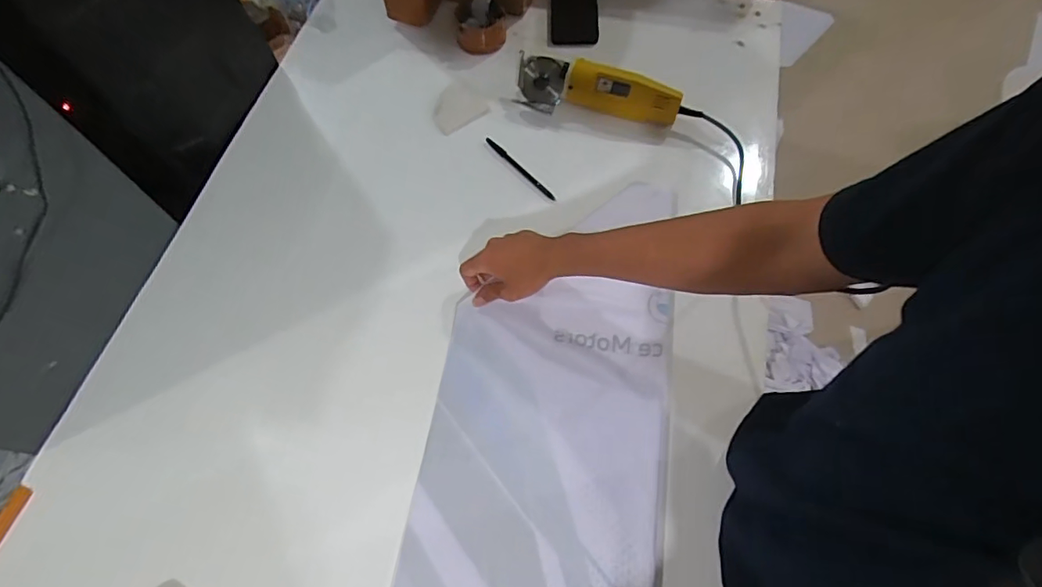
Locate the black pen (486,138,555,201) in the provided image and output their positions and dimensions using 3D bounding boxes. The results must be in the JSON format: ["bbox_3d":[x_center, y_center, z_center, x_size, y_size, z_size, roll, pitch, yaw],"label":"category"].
[{"bbox_3d":[-0.001,-0.175,0.732,0.013,0.010,0.138,-38,67,-15],"label":"black pen"}]

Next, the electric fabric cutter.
[{"bbox_3d":[0.123,-0.294,0.763,0.269,0.063,0.074,12,64,8],"label":"electric fabric cutter"}]

